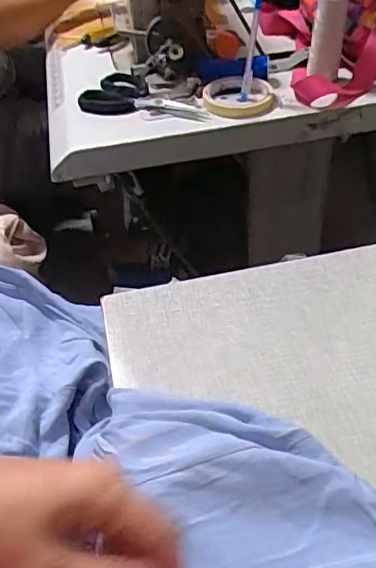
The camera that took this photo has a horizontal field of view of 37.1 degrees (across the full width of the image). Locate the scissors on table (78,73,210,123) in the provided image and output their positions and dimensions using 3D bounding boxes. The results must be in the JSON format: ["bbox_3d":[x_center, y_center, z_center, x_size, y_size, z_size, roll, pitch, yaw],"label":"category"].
[{"bbox_3d":[-0.053,-0.245,0.736,0.169,0.011,0.082,12,54,10],"label":"scissors on table"}]

